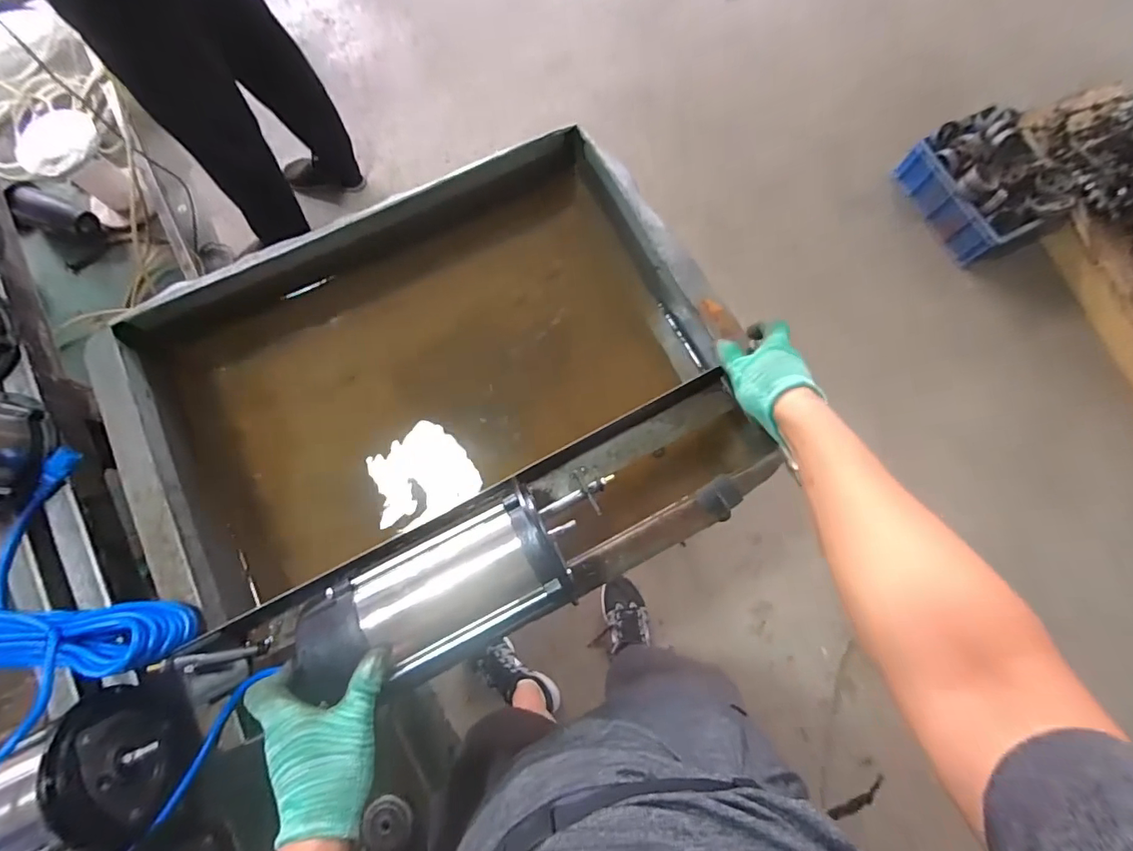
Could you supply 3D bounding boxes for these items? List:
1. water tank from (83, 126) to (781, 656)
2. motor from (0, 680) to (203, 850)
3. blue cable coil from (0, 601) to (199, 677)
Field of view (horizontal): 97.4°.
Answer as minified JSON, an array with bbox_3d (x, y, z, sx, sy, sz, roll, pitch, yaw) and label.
[{"bbox_3d":[-0.196,-0.079,0.727,0.735,0.245,0.468,-23,78,-11],"label":"water tank"},{"bbox_3d":[-0.526,0.367,0.462,0.252,0.143,0.132,-24,78,-5],"label":"motor"},{"bbox_3d":[-0.584,0.226,0.524,0.354,0.060,0.075,1,77,0],"label":"blue cable coil"}]

